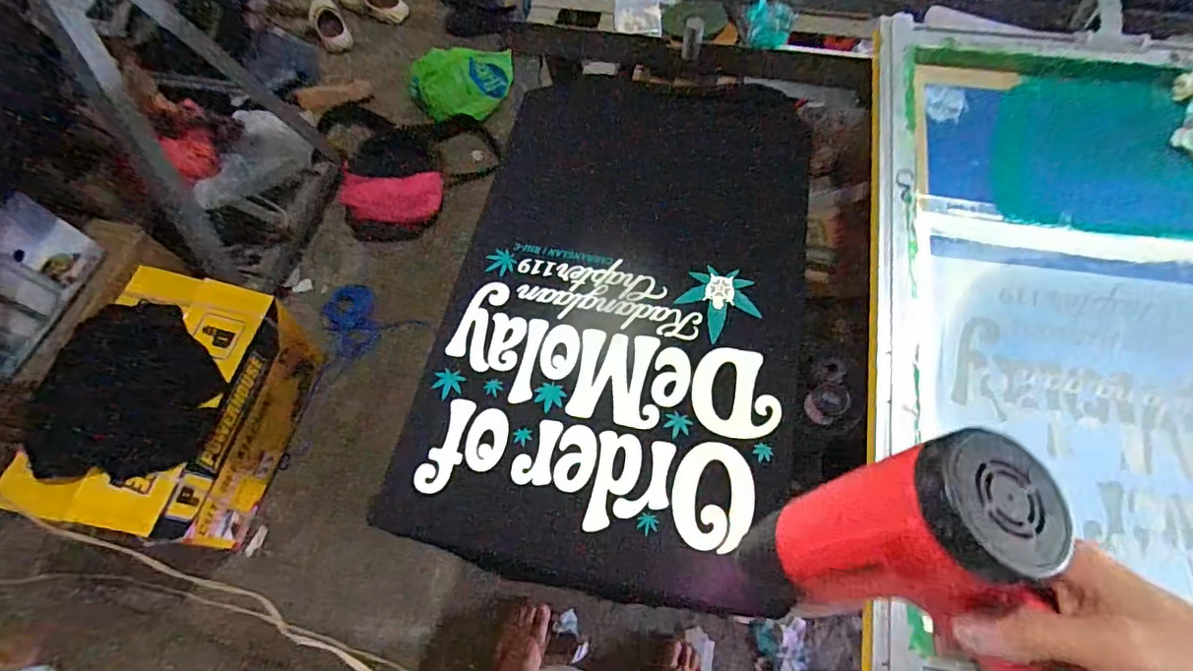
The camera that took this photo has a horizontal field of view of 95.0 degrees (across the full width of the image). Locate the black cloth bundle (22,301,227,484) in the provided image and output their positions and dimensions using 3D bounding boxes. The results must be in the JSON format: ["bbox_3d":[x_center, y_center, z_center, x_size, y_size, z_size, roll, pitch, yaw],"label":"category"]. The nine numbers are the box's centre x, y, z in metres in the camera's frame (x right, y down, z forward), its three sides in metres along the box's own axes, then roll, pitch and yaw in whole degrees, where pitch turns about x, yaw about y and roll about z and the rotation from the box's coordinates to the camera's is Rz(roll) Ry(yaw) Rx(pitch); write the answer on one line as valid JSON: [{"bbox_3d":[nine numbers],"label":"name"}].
[{"bbox_3d":[-0.992,0.134,1.168,0.319,0.147,0.344,-1,63,3],"label":"black cloth bundle"}]

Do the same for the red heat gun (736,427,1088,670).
[{"bbox_3d":[0.213,0.141,0.288,0.222,0.144,0.109,23,67,14],"label":"red heat gun"}]

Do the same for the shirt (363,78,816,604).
[{"bbox_3d":[0.040,-0.069,0.667,0.400,0.035,0.681,9,64,8],"label":"shirt"}]

